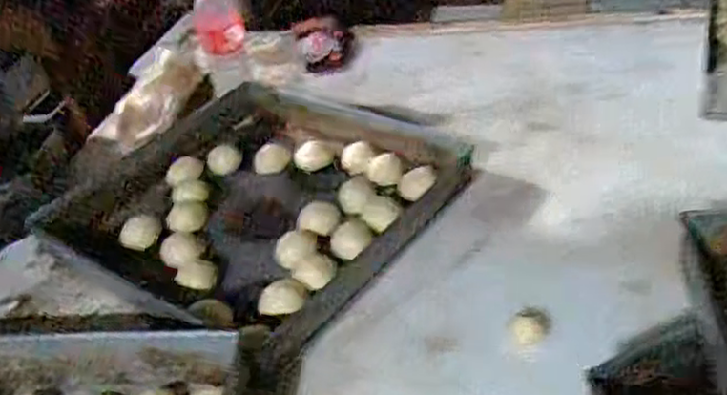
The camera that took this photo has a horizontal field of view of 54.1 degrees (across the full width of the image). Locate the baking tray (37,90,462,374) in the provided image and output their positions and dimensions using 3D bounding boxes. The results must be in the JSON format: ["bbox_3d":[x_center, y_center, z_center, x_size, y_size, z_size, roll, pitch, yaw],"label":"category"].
[{"bbox_3d":[-0.132,-0.015,0.921,0.445,0.059,0.432,17,45,31],"label":"baking tray"}]

